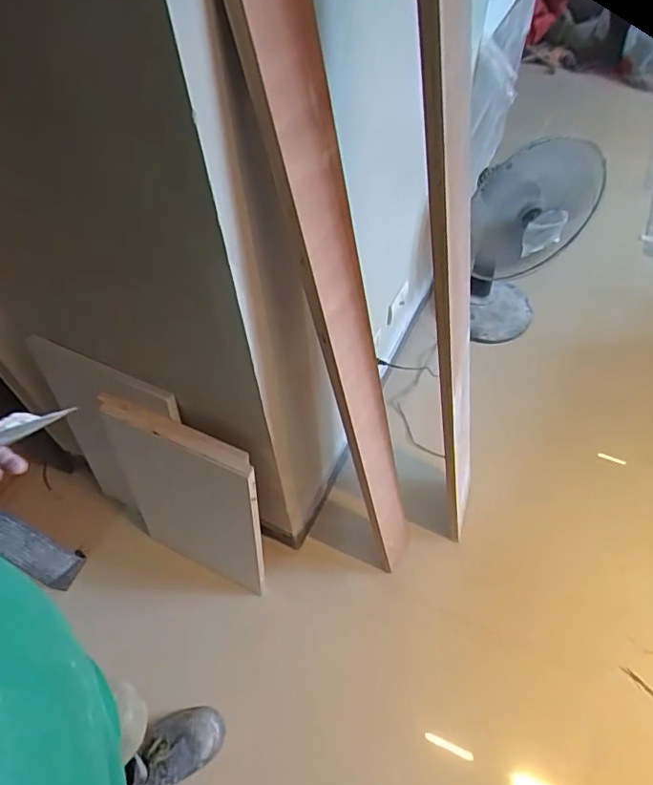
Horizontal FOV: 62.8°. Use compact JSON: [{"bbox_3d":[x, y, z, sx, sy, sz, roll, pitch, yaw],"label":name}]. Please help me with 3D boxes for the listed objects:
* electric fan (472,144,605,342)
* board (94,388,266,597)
[{"bbox_3d":[0.565,-0.446,1.493,0.343,0.578,0.217,-31,60,-18],"label":"electric fan"},{"bbox_3d":[-0.300,0.228,1.146,0.381,0.537,0.042,22,51,18],"label":"board"}]

